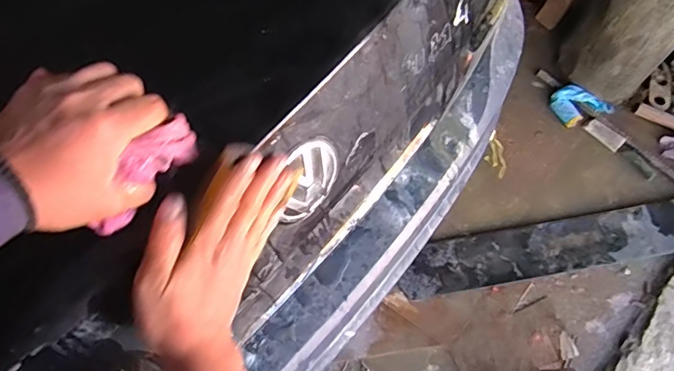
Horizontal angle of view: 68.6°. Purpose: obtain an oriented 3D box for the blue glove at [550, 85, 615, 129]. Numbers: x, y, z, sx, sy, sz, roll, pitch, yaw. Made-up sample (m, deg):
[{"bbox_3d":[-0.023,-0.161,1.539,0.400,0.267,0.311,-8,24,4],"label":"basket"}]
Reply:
[{"bbox_3d":[0.859,-0.293,1.731,0.194,0.075,0.140,-14,68,-6],"label":"blue glove"}]

